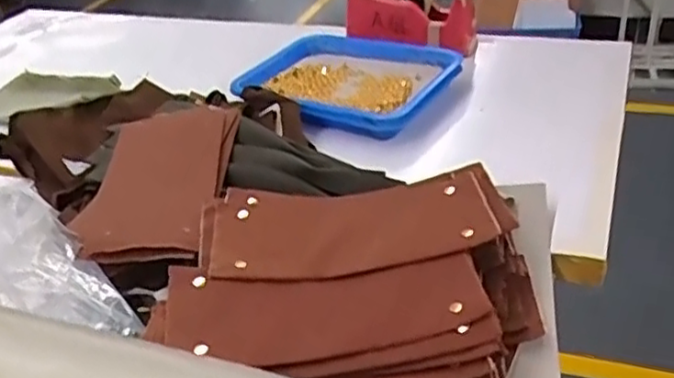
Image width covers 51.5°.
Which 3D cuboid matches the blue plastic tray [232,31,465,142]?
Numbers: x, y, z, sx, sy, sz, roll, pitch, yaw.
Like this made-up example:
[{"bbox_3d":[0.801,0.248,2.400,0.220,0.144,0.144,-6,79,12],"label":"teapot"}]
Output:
[{"bbox_3d":[0.014,-0.159,1.020,0.278,0.042,0.234,16,39,29],"label":"blue plastic tray"}]

